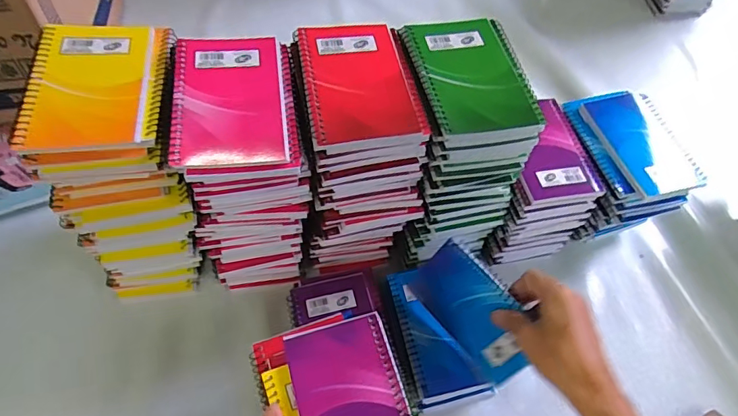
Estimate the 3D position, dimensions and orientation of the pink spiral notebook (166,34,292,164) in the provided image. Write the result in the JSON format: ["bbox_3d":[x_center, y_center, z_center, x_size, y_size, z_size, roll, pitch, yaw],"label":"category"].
[{"bbox_3d":[-0.107,-0.087,0.372,0.081,0.008,0.129,-6,58,-8],"label":"pink spiral notebook"}]

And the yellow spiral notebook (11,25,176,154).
[{"bbox_3d":[-0.206,-0.095,0.368,0.095,0.013,0.128,-6,58,-8],"label":"yellow spiral notebook"}]

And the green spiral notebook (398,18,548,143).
[{"bbox_3d":[0.088,-0.111,0.403,0.092,0.013,0.134,-8,58,-10],"label":"green spiral notebook"}]

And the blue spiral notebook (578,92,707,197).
[{"bbox_3d":[0.295,-0.072,0.515,0.083,0.010,0.133,-13,59,-13],"label":"blue spiral notebook"}]

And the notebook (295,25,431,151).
[{"bbox_3d":[-0.012,-0.103,0.391,0.081,0.009,0.127,-8,58,-10],"label":"notebook"}]

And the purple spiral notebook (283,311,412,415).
[{"bbox_3d":[-0.012,0.151,0.365,0.081,0.011,0.132,-12,59,-12],"label":"purple spiral notebook"}]

